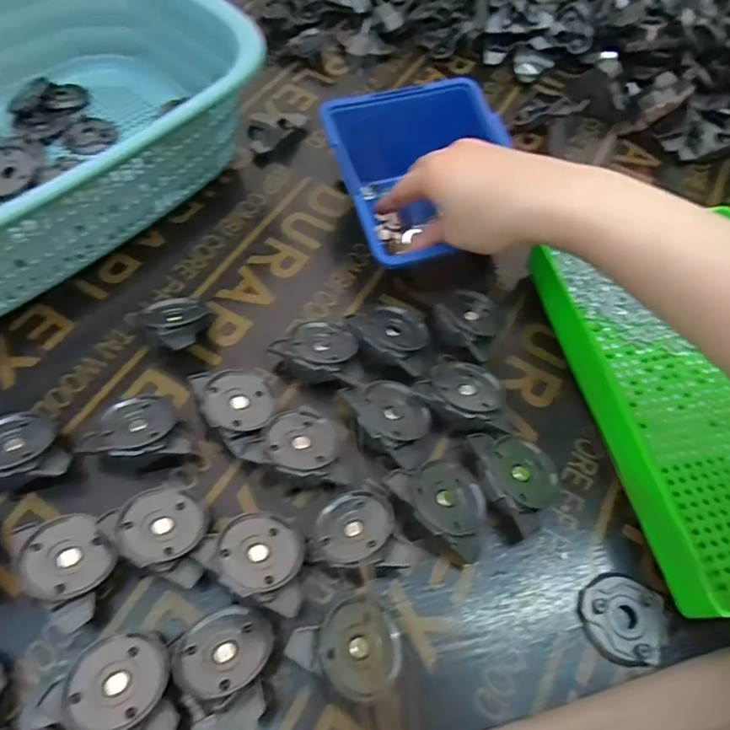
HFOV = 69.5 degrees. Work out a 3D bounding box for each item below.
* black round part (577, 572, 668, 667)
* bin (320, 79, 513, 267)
[{"bbox_3d":[0.132,0.127,0.267,0.040,0.005,0.041,1,60,-2],"label":"black round part"},{"bbox_3d":[0.046,-0.127,0.384,0.124,0.064,0.140,-16,65,-10],"label":"bin"}]

